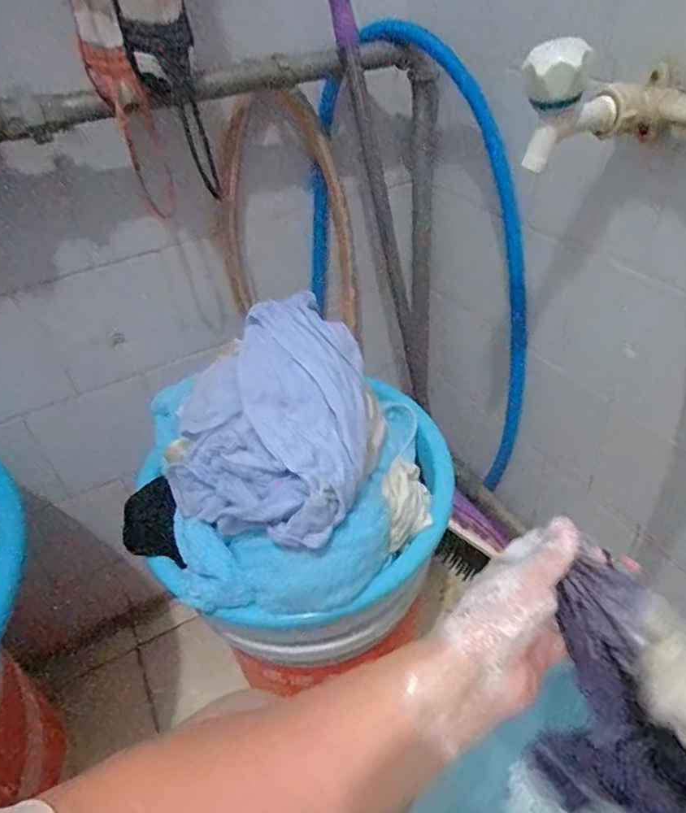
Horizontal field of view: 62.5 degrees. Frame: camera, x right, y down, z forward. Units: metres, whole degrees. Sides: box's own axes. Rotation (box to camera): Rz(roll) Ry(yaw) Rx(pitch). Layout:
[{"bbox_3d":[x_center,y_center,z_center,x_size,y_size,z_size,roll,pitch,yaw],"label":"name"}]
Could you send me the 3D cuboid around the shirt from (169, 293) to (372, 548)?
[{"bbox_3d":[-0.065,0.008,0.516,0.175,0.118,0.207,-4,39,4],"label":"shirt"}]

